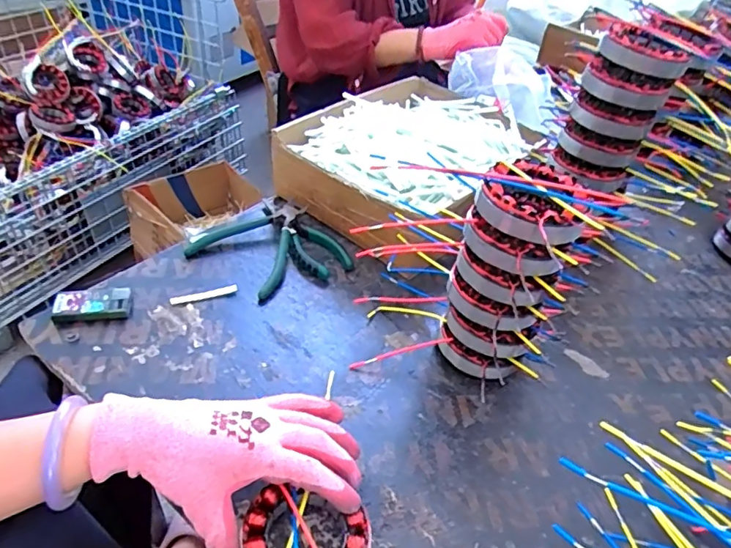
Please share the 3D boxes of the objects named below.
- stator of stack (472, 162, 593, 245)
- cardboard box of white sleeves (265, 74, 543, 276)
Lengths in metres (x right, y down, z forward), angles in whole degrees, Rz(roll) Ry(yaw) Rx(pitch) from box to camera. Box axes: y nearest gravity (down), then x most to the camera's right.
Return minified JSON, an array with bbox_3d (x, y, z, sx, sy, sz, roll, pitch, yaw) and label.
[{"bbox_3d":[0.135,-0.058,0.414,0.080,0.030,0.079,4,41,-3],"label":"stator of stack"},{"bbox_3d":[0.069,-0.155,0.707,0.247,0.104,0.324,32,47,26],"label":"cardboard box of white sleeves"}]

